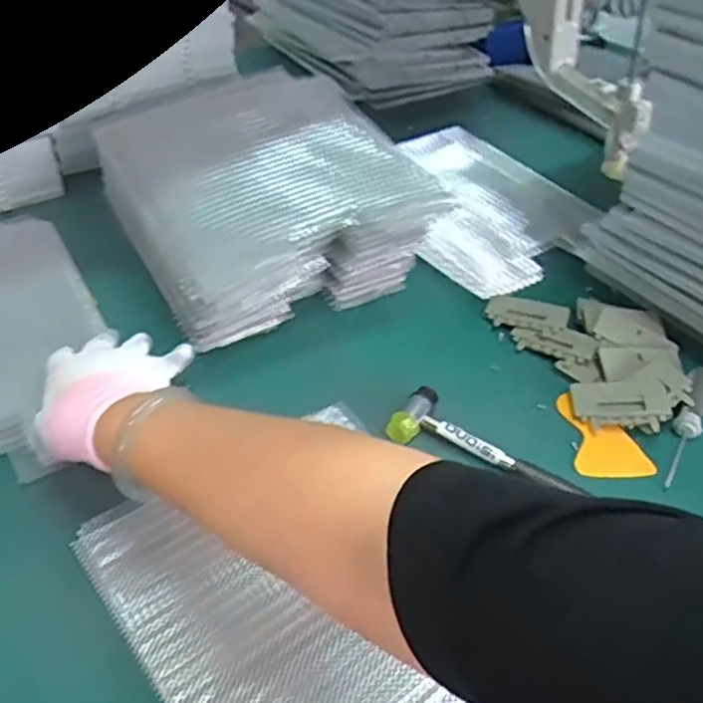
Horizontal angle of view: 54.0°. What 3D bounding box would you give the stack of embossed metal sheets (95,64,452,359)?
[{"bbox_3d":[-0.088,-0.157,0.736,0.264,0.140,0.342,-18,47,-24],"label":"stack of embossed metal sheets"}]

